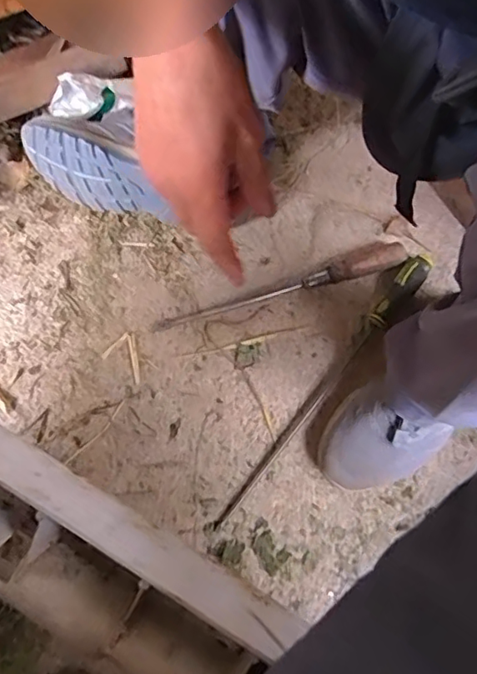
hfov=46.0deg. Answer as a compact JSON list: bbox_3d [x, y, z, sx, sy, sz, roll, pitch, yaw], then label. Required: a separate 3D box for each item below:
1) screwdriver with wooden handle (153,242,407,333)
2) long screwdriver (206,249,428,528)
[{"bbox_3d":[0.047,-0.064,0.674,0.308,0.028,0.032,-15,73,-4],"label":"screwdriver with wooden handle"},{"bbox_3d":[0.100,0.056,0.637,0.028,0.035,0.387,37,77,11],"label":"long screwdriver"}]

